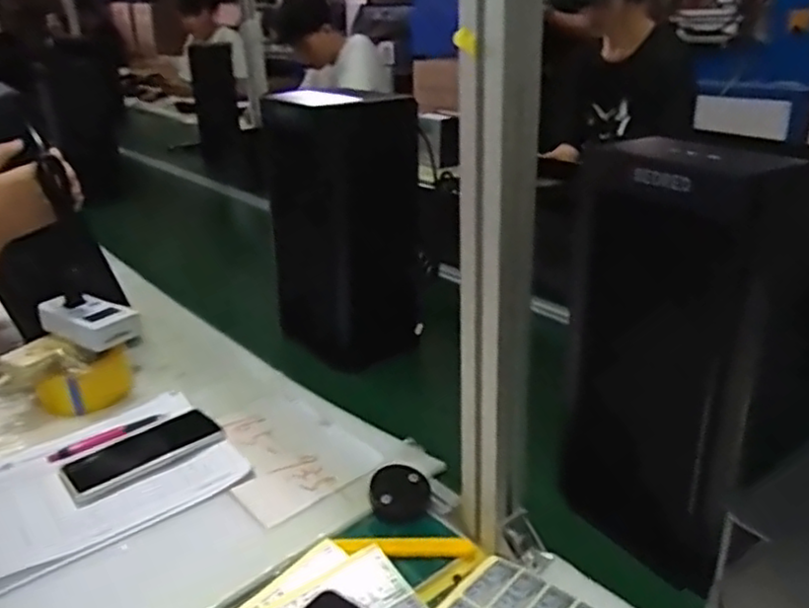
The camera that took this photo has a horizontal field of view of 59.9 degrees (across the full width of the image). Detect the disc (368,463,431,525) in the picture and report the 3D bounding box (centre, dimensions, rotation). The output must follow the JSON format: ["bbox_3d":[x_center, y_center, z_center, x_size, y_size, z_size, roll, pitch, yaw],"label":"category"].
[{"bbox_3d":[-0.004,0.185,0.685,0.059,0.010,0.067,5,40,-6],"label":"disc"}]

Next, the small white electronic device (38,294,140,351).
[{"bbox_3d":[-0.395,0.021,0.889,0.115,0.047,0.072,10,26,26],"label":"small white electronic device"}]

